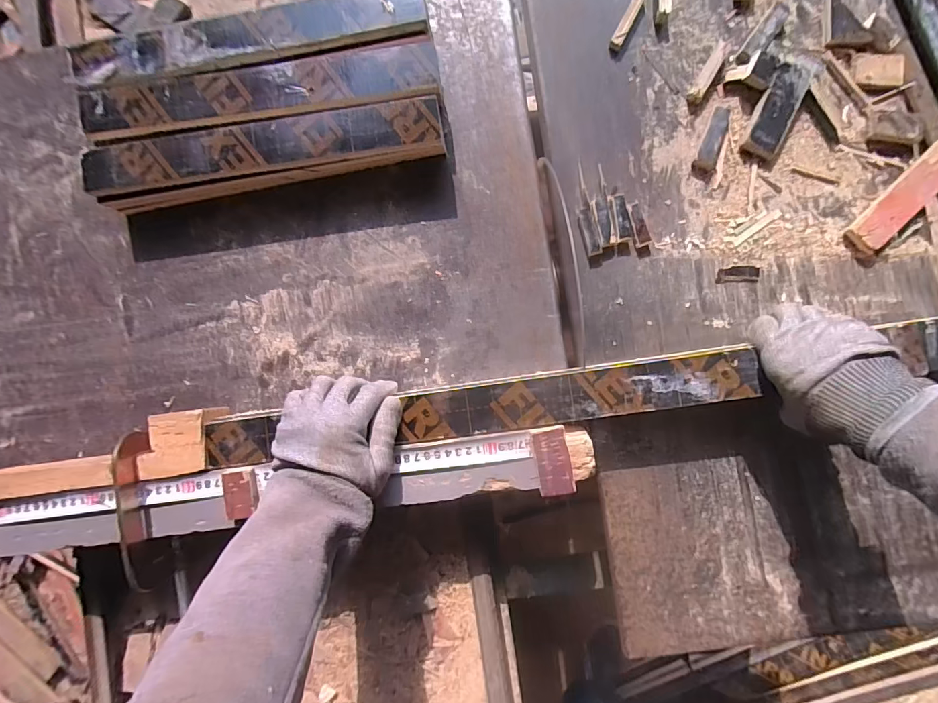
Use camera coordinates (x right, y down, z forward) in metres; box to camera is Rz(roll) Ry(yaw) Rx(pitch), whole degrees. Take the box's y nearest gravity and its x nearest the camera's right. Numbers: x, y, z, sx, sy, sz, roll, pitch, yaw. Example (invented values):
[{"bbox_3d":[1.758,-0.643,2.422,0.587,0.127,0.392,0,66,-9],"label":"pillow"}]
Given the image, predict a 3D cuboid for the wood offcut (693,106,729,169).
[{"bbox_3d":[0.261,-0.226,0.475,0.024,0.017,0.063,18,90,3],"label":"wood offcut"}]

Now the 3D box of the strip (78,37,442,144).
[{"bbox_3d":[-0.213,-0.263,0.452,0.360,0.014,0.059,-7,89,3],"label":"strip"}]

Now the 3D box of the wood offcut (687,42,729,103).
[{"bbox_3d":[0.256,-0.298,0.477,0.015,0.015,0.068,30,91,3],"label":"wood offcut"}]

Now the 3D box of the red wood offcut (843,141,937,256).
[{"bbox_3d":[0.469,-0.172,0.466,0.179,0.021,0.039,-43,87,1],"label":"red wood offcut"}]

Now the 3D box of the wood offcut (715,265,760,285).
[{"bbox_3d":[0.288,-0.083,0.477,0.044,0.004,0.018,-2,89,3],"label":"wood offcut"}]

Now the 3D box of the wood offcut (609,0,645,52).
[{"bbox_3d":[0.172,-0.357,0.481,0.015,0.013,0.067,29,90,3],"label":"wood offcut"}]

